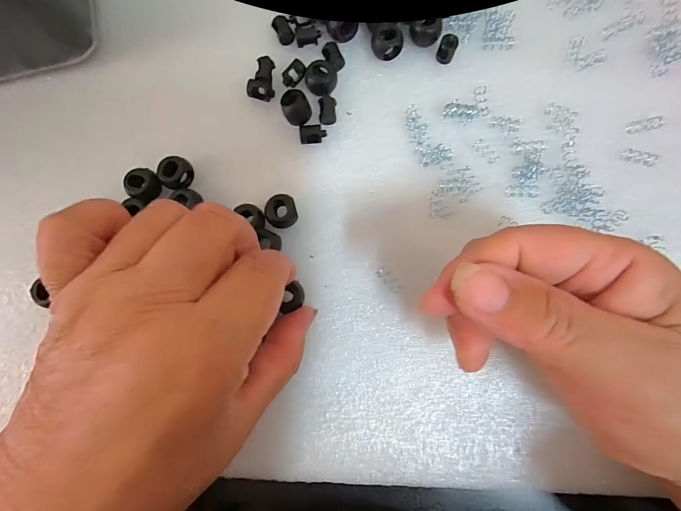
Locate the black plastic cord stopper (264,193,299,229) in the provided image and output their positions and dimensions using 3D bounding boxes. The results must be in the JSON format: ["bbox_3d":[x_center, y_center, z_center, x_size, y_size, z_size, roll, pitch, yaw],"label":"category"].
[{"bbox_3d":[-0.032,-0.023,0.182,0.015,0.013,0.016,0,84,2],"label":"black plastic cord stopper"}]

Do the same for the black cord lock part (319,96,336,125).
[{"bbox_3d":[-0.007,-0.080,0.190,0.009,0.008,0.014,0,84,1],"label":"black cord lock part"}]

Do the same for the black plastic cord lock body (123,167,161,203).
[{"bbox_3d":[-0.107,-0.038,0.184,0.015,0.010,0.016,0,84,1],"label":"black plastic cord lock body"}]

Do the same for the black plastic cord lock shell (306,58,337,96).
[{"bbox_3d":[-0.010,-0.098,0.189,0.017,0.012,0.015,-12,84,0],"label":"black plastic cord lock shell"}]

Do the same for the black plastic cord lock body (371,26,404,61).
[{"bbox_3d":[0.026,-0.118,0.191,0.016,0.014,0.013,23,85,3],"label":"black plastic cord lock body"}]

